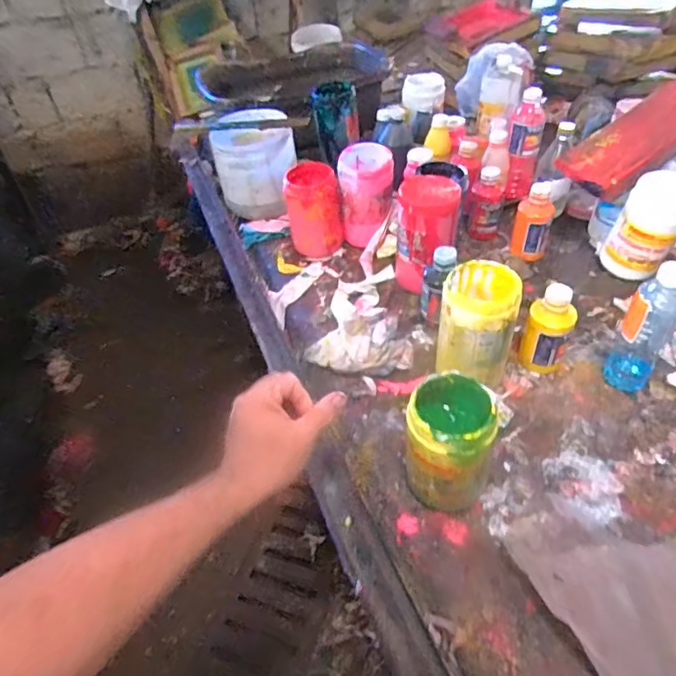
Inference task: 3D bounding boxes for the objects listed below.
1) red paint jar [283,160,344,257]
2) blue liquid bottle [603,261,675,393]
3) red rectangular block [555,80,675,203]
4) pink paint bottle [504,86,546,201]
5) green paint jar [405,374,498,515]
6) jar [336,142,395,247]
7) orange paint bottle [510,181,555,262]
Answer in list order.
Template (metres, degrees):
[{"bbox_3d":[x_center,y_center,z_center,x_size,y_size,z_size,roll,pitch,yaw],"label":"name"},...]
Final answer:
[{"bbox_3d":[-0.042,-0.234,0.949,0.097,0.136,0.103,-4,44,2],"label":"red paint jar"},{"bbox_3d":[0.394,-0.015,0.655,0.055,0.181,0.072,28,54,30],"label":"blue liquid bottle"},{"bbox_3d":[0.550,-0.363,0.890,0.417,0.026,0.110,-36,73,-18],"label":"red rectangular block"},{"bbox_3d":[0.356,-0.367,0.991,0.061,0.186,0.057,8,46,14],"label":"pink paint bottle"},{"bbox_3d":[0.122,0.119,0.572,0.085,0.145,0.090,-3,44,3],"label":"green paint jar"},{"bbox_3d":[0.051,-0.262,0.933,0.092,0.155,0.097,-3,44,3],"label":"jar"},{"bbox_3d":[0.330,-0.194,0.875,0.059,0.114,0.055,13,48,19],"label":"orange paint bottle"}]

